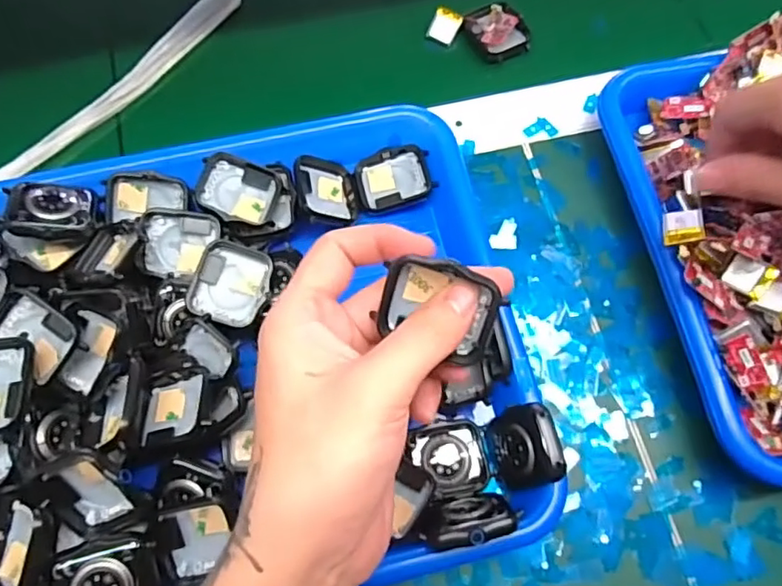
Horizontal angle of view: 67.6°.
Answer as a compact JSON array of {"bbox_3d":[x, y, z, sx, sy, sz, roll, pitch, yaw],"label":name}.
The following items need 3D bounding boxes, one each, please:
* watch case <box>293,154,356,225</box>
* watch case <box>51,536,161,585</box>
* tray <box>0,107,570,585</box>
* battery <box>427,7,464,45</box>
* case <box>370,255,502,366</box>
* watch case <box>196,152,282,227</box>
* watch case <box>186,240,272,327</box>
[{"bbox_3d":[-0.040,-0.060,0.342,0.039,0.010,0.043,10,56,-40],"label":"watch case"},{"bbox_3d":[-0.124,0.126,0.252,0.040,0.013,0.036,-10,70,-4],"label":"watch case"},{"bbox_3d":[-0.100,0.032,0.299,0.331,0.060,0.252,-12,70,-5],"label":"tray"},{"bbox_3d":[0.038,-0.187,0.410,0.019,0.005,0.023,28,102,2],"label":"battery"},{"bbox_3d":[0.019,0.006,0.226,0.043,0.011,0.040,20,110,11],"label":"case"},{"bbox_3d":[-0.086,-0.058,0.331,0.043,0.011,0.035,22,75,-16],"label":"watch case"},{"bbox_3d":[-0.084,-0.005,0.308,0.035,0.011,0.041,11,70,4],"label":"watch case"}]

